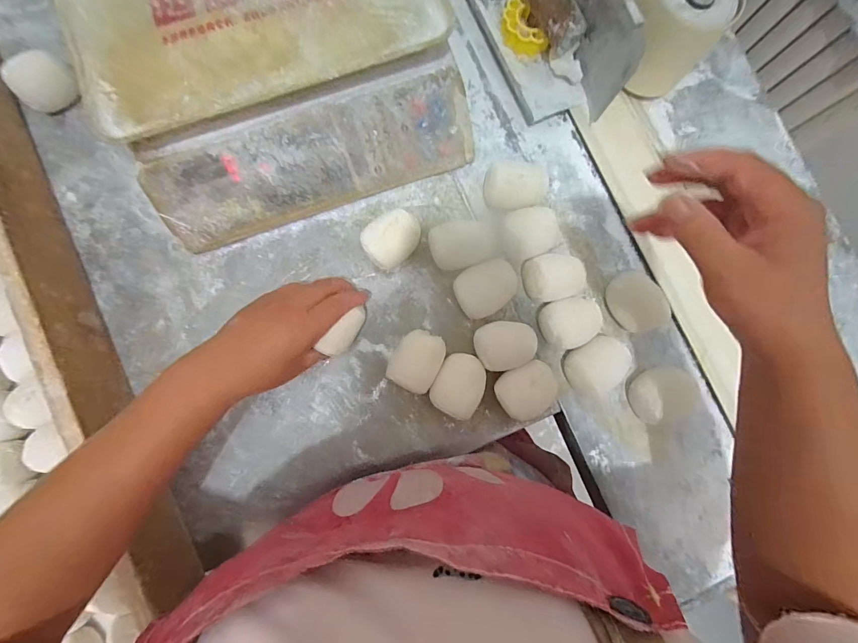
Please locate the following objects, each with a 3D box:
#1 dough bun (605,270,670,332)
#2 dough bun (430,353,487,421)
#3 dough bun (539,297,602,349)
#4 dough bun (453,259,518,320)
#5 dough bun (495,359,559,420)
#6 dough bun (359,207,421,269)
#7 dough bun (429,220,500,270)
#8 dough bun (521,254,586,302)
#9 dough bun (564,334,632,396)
[{"bbox_3d":[0.226,-0.022,0.418,0.052,0.031,0.065,-13,85,-2],"label":"dough bun"},{"bbox_3d":[0.031,0.066,0.400,0.049,0.035,0.062,29,85,2],"label":"dough bun"},{"bbox_3d":[0.150,0.001,0.408,0.060,0.032,0.051,-10,85,-2],"label":"dough bun"},{"bbox_3d":[0.060,-0.034,0.411,0.064,0.032,0.052,-20,85,-3],"label":"dough bun"},{"bbox_3d":[0.102,0.071,0.394,0.063,0.033,0.050,-28,86,-3],"label":"dough bun"},{"bbox_3d":[-0.040,-0.086,0.408,0.061,0.039,0.047,-42,87,-4],"label":"dough bun"},{"bbox_3d":[0.036,-0.080,0.410,0.069,0.042,0.048,-9,85,-2],"label":"dough bun"},{"bbox_3d":[0.133,-0.045,0.410,0.064,0.037,0.048,-8,85,-2],"label":"dough bun"},{"bbox_3d":[0.177,0.048,0.402,0.056,0.034,0.054,-31,86,-4],"label":"dough bun"}]

